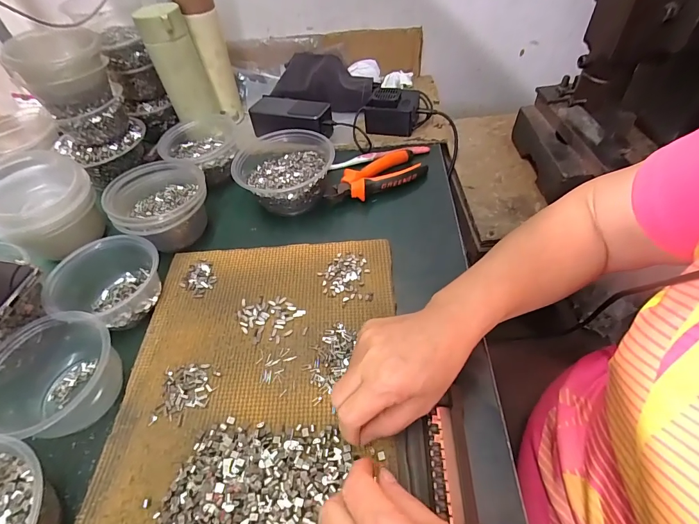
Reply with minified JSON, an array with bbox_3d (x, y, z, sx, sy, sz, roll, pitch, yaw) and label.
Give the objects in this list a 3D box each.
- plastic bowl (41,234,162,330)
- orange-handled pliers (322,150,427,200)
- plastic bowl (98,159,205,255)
[{"bbox_3d":[-0.275,0.021,0.421,0.104,0.051,0.098,-2,50,3],"label":"plastic bowl"},{"bbox_3d":[0.033,-0.124,0.529,0.146,0.022,0.064,-23,52,-14],"label":"orange-handled pliers"},{"bbox_3d":[-0.240,-0.072,0.479,0.113,0.070,0.107,-2,50,3],"label":"plastic bowl"}]

